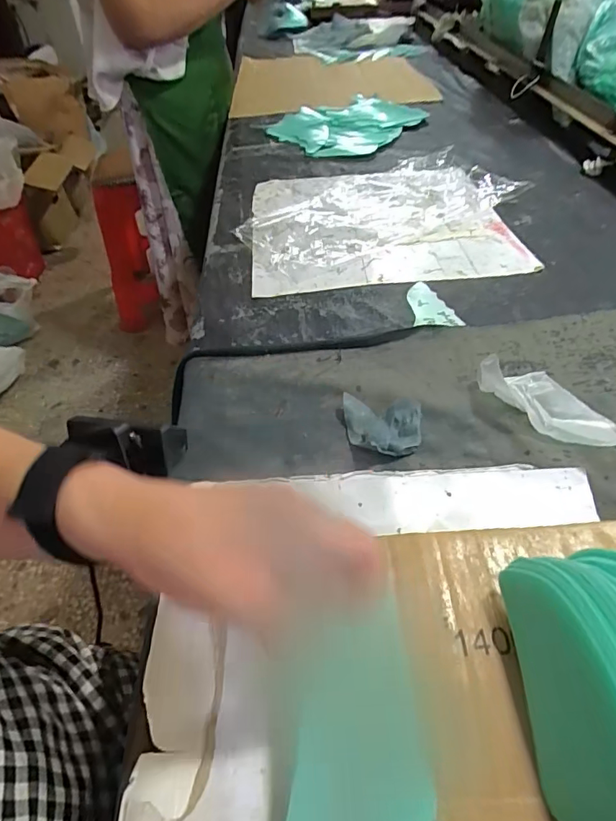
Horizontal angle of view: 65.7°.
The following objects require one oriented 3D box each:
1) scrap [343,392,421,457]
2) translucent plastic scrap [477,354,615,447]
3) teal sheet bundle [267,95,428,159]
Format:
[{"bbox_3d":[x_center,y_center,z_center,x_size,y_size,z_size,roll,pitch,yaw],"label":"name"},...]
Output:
[{"bbox_3d":[0.060,0.009,0.386,0.062,0.022,0.063,2,47,6],"label":"scrap"},{"bbox_3d":[0.204,-0.011,0.392,0.052,0.030,0.118,-31,52,-22],"label":"translucent plastic scrap"},{"bbox_3d":[0.080,-0.575,0.947,0.248,0.021,0.301,25,53,25],"label":"teal sheet bundle"}]

